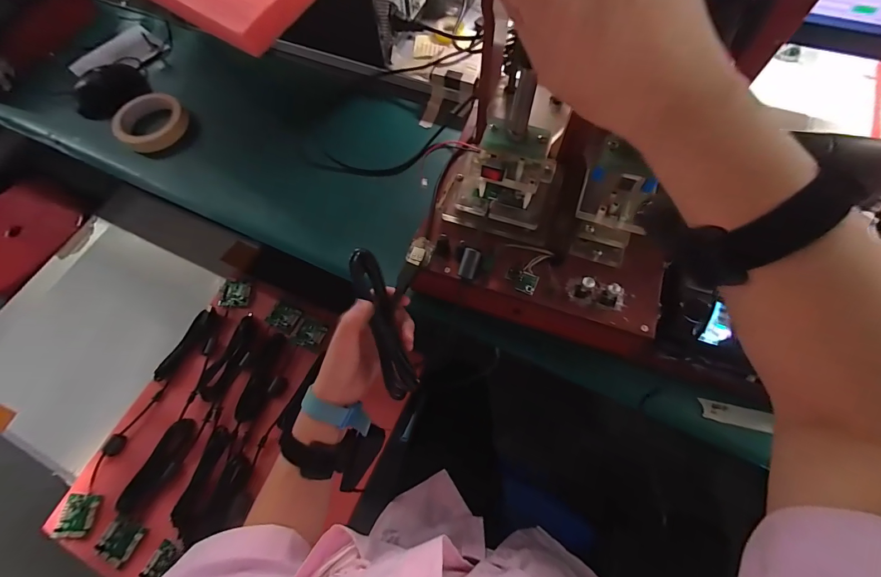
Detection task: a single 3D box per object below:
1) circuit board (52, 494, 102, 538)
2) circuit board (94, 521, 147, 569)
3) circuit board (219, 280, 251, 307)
[{"bbox_3d":[-0.562,0.353,0.574,0.057,0.007,0.058,1,67,3],"label":"circuit board"},{"bbox_3d":[-0.486,0.384,0.560,0.055,0.007,0.058,23,70,12],"label":"circuit board"},{"bbox_3d":[-0.397,0.011,0.717,0.048,0.007,0.052,6,64,-19],"label":"circuit board"}]

